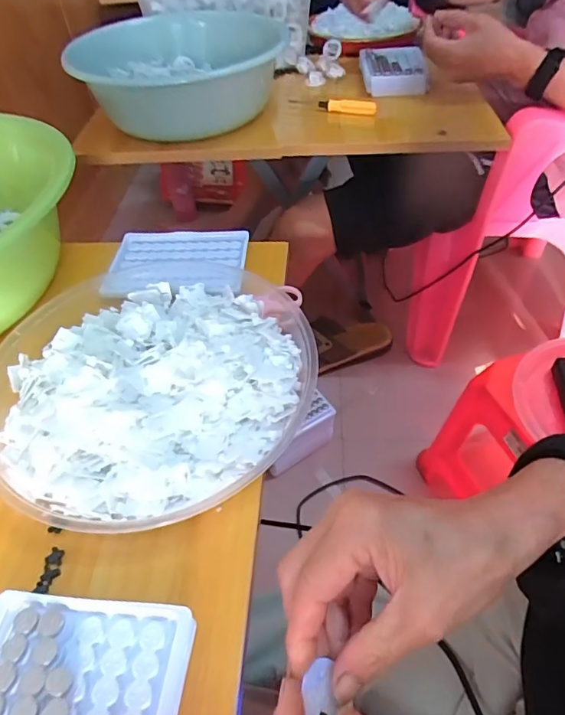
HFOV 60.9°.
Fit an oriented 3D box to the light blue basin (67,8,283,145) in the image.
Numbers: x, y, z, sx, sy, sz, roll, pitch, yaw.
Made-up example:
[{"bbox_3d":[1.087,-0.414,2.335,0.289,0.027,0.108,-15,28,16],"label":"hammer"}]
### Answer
[{"bbox_3d":[-0.131,-0.384,0.656,0.256,0.103,0.257,2,48,5],"label":"light blue basin"}]

